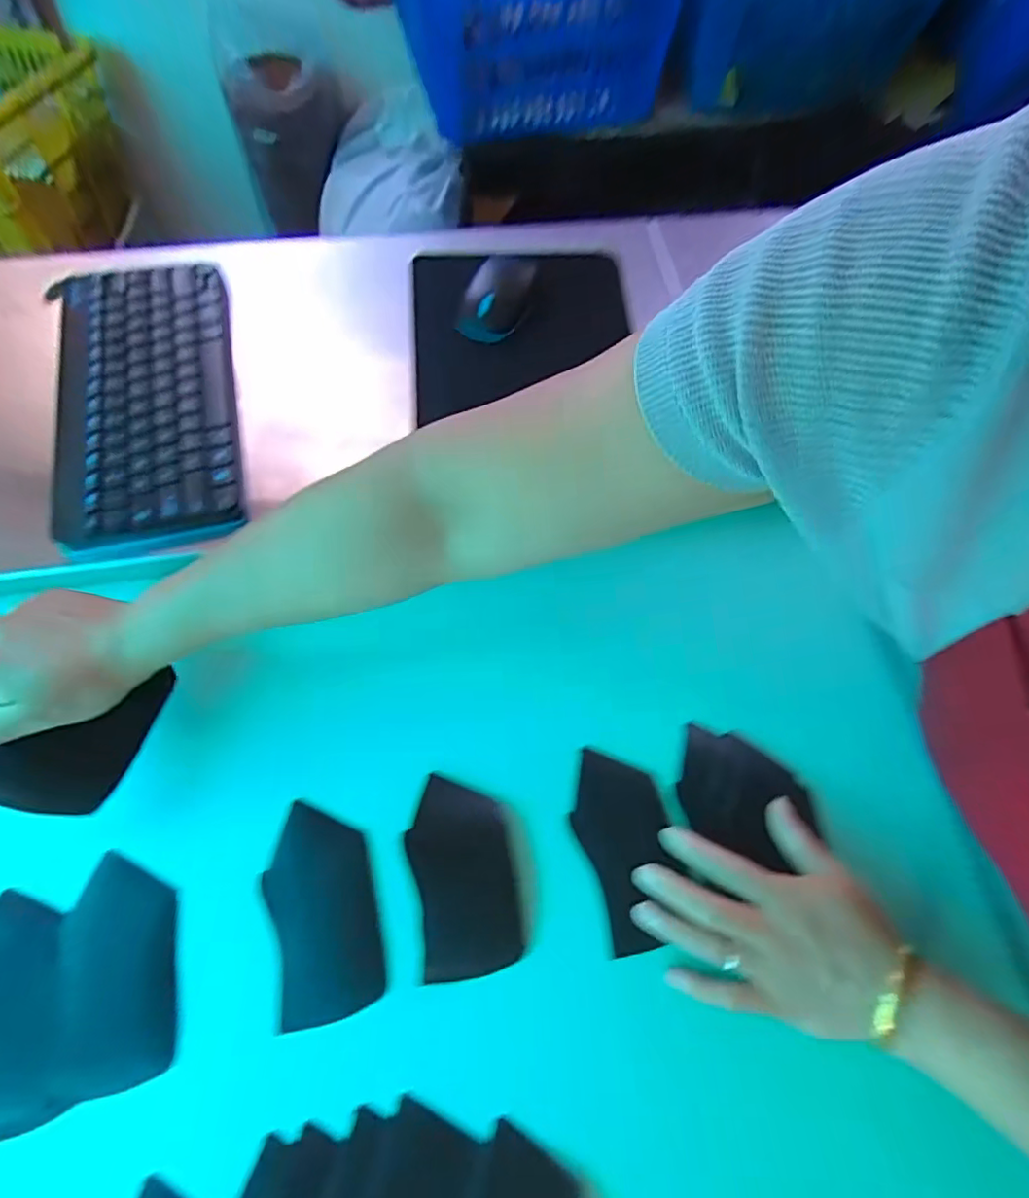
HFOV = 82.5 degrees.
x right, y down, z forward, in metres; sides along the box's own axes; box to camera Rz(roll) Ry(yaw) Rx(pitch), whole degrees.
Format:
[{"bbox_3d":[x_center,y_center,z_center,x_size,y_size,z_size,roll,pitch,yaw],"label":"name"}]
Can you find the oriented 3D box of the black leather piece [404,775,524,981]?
[{"bbox_3d":[-0.035,0.184,0.396,0.066,0.009,0.119,-5,63,-13],"label":"black leather piece"}]

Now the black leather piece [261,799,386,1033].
[{"bbox_3d":[-0.127,0.202,0.386,0.066,0.004,0.125,-14,69,-8],"label":"black leather piece"}]

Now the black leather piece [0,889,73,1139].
[{"bbox_3d":[-0.310,0.249,0.354,0.062,0.013,0.125,-14,69,-8],"label":"black leather piece"}]

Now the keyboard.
[{"bbox_3d":[-0.307,-0.179,0.489,0.139,0.019,0.279,-14,65,-8],"label":"keyboard"}]

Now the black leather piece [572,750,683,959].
[{"bbox_3d":[0.078,0.170,0.408,0.062,0.007,0.125,-15,65,-2],"label":"black leather piece"}]

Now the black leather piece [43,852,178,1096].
[{"bbox_3d":[-0.250,0.232,0.371,0.068,0.005,0.126,-10,68,-6],"label":"black leather piece"}]

